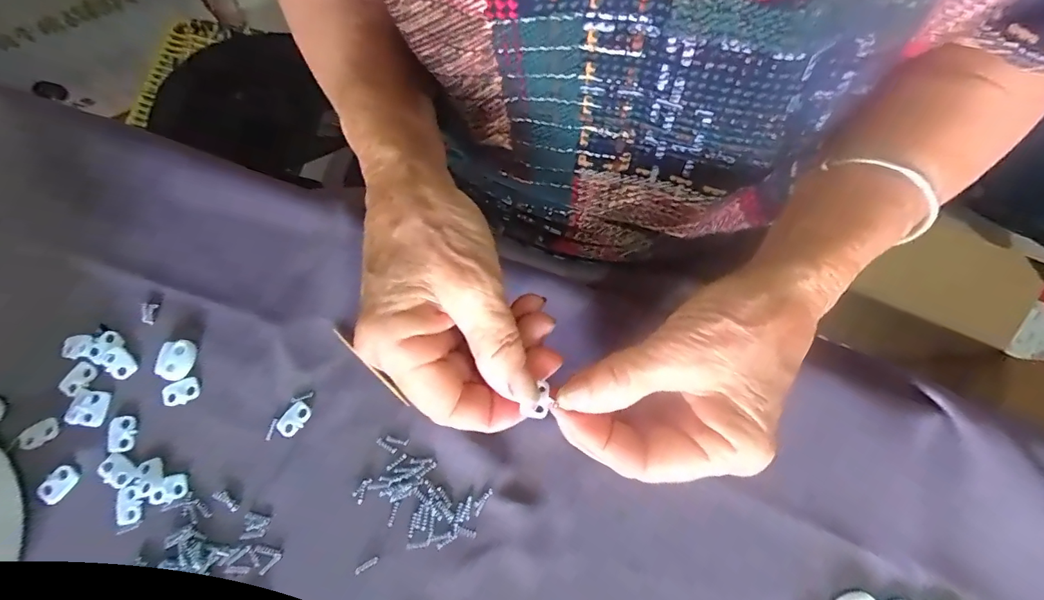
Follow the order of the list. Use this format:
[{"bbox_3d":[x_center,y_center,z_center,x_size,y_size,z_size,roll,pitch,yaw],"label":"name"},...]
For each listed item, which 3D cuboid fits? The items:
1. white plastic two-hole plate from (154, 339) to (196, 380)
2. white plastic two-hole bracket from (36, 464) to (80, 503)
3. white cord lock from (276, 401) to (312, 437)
[{"bbox_3d":[-0.191,0.033,0.260,0.018,0.006,0.021,3,74,1],"label":"white plastic two-hole plate"},{"bbox_3d":[-0.238,0.095,0.242,0.013,0.004,0.018,32,75,9],"label":"white plastic two-hole bracket"},{"bbox_3d":[-0.123,0.064,0.253,0.012,0.004,0.019,41,78,11],"label":"white cord lock"}]

